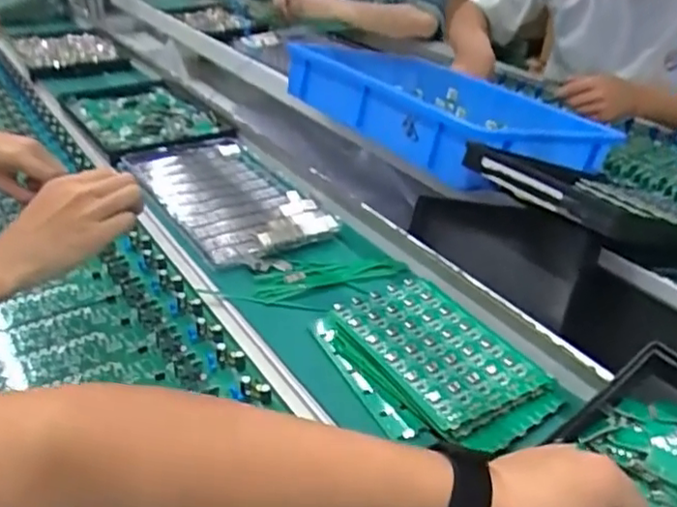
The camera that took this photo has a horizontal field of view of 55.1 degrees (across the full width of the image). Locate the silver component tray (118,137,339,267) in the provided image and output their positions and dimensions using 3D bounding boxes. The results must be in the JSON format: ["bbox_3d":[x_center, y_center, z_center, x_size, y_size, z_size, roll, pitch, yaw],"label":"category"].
[{"bbox_3d":[-0.150,-0.082,0.827,0.163,0.027,0.331,-21,33,-28],"label":"silver component tray"}]

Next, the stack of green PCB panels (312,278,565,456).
[{"bbox_3d":[0.079,0.088,0.553,0.126,0.025,0.190,-21,32,-28],"label":"stack of green PCB panels"}]

